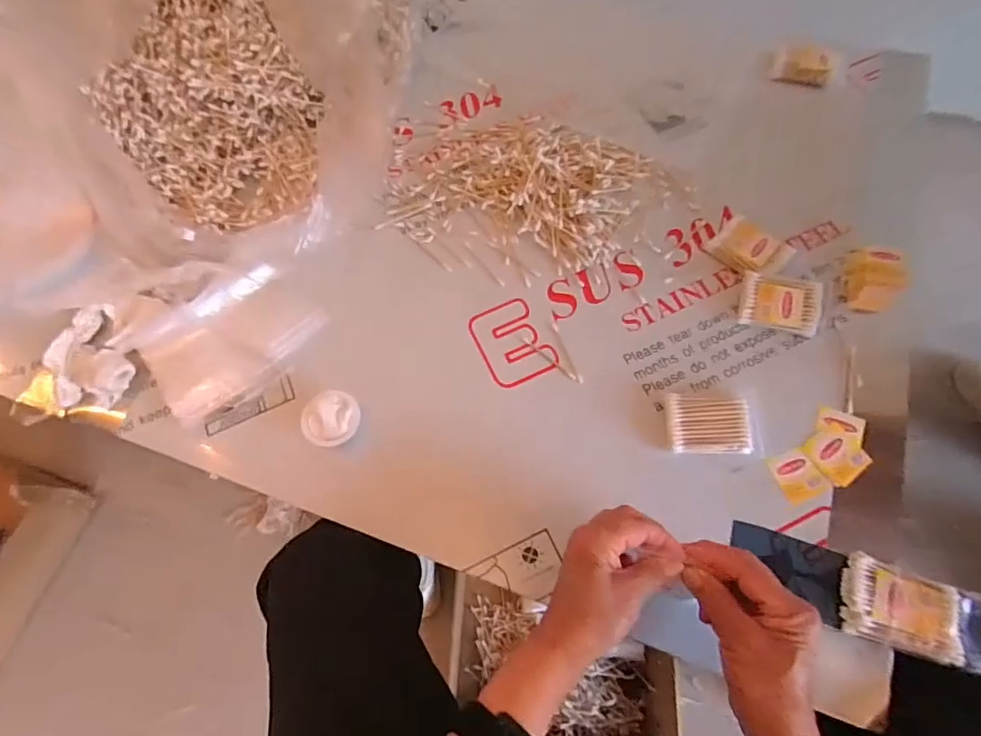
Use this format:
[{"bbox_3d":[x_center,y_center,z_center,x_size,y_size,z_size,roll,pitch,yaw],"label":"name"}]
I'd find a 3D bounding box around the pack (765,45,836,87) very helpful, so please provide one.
[{"bbox_3d":[0.397,-0.390,0.680,0.078,0.030,0.044,15,68,9],"label":"pack"}]

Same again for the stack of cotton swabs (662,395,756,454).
[{"bbox_3d":[0.205,0.053,0.493,0.074,0.023,0.053,1,66,4],"label":"stack of cotton swabs"}]

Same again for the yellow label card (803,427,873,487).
[{"bbox_3d":[0.315,0.080,0.478,0.045,0.006,0.046,-31,62,-16],"label":"yellow label card"}]

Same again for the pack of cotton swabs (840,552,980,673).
[{"bbox_3d":[0.349,0.197,0.420,0.120,0.025,0.062,16,68,10],"label":"pack of cotton swabs"}]

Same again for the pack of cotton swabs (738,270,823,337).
[{"bbox_3d":[0.297,-0.066,0.537,0.074,0.028,0.060,13,68,9],"label":"pack of cotton swabs"}]

